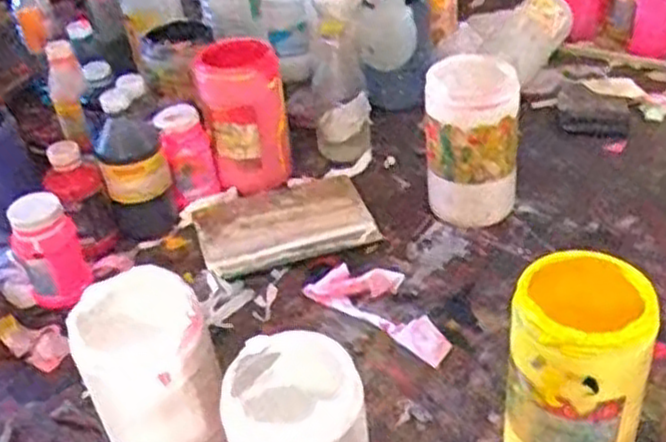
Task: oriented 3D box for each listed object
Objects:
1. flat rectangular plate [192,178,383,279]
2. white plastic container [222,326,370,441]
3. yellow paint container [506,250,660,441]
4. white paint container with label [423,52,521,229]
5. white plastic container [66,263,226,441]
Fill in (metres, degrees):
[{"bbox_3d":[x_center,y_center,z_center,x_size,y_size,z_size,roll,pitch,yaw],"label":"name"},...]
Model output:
[{"bbox_3d":[-0.057,0.001,0.897,0.188,0.025,0.137,-16,37,-11],"label":"flat rectangular plate"},{"bbox_3d":[-0.021,0.160,0.566,0.093,0.148,0.092,-14,36,-8],"label":"white plastic container"},{"bbox_3d":[0.172,0.116,0.566,0.096,0.172,0.080,5,38,17],"label":"yellow paint container"},{"bbox_3d":[0.148,-0.079,0.846,0.100,0.168,0.084,1,37,12],"label":"white paint container with label"},{"bbox_3d":[-0.133,0.130,0.604,0.089,0.181,0.085,-23,39,-19],"label":"white plastic container"}]

